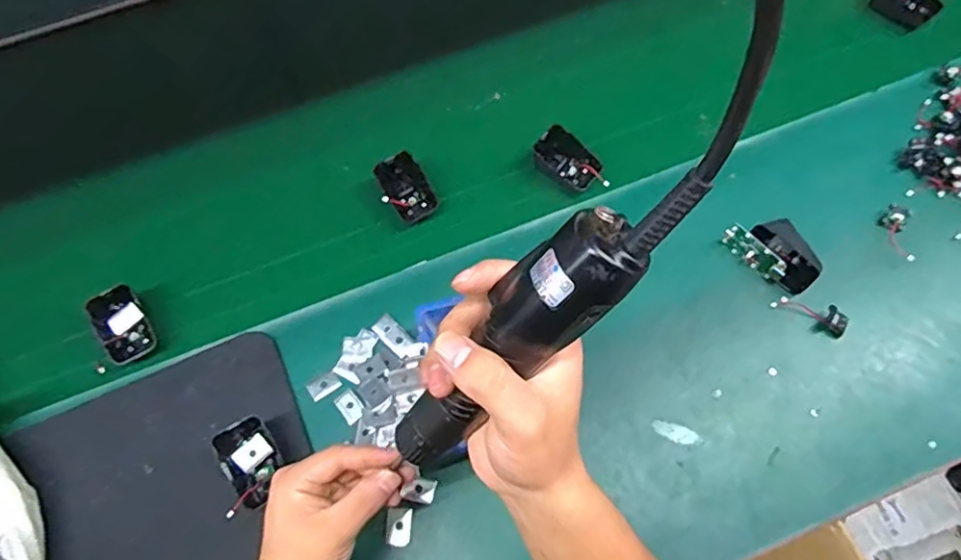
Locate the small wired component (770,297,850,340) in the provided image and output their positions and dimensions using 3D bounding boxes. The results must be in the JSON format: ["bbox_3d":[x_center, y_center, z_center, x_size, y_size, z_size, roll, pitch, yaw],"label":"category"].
[{"bbox_3d":[0.303,0.028,0.542,0.064,0.013,0.022,28,70,14],"label":"small wired component"}]

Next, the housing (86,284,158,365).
[{"bbox_3d":[-0.340,0.043,0.559,0.042,0.025,0.064,-29,68,-10],"label":"housing"}]

